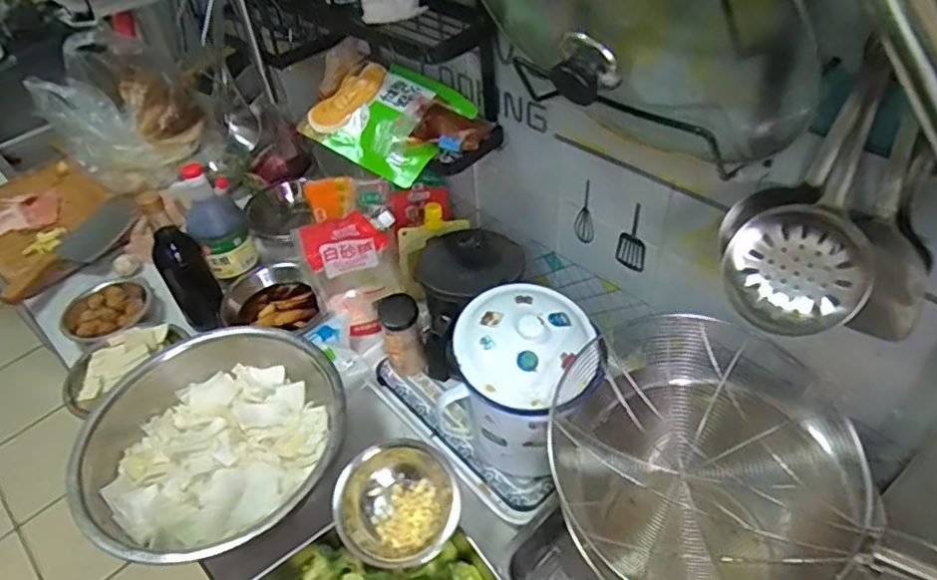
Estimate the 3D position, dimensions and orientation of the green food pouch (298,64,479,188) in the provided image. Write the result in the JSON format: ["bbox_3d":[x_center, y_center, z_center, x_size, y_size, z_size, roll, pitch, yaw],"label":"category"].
[{"bbox_3d":[-0.105,-0.226,0.812,0.203,0.046,0.152,30,81,24],"label":"green food pouch"}]

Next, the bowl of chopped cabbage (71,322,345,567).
[{"bbox_3d":[-0.304,0.186,0.762,0.294,0.089,0.301,-15,46,-10],"label":"bowl of chopped cabbage"}]

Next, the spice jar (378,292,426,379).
[{"bbox_3d":[-0.092,0.063,0.871,0.049,0.124,0.050,-3,45,3],"label":"spice jar"}]

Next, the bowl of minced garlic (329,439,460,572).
[{"bbox_3d":[-0.077,0.235,0.689,0.134,0.068,0.126,-3,45,3],"label":"bowl of minced garlic"}]

